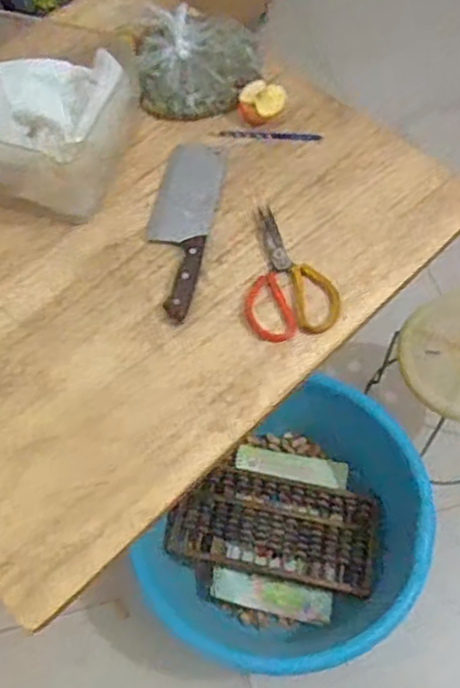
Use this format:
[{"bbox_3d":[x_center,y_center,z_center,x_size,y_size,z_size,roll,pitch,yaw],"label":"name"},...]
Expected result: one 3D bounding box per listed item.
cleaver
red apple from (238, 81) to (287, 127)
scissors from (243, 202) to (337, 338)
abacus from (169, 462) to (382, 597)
[{"bbox_3d":[-0.070,-0.163,0.900,0.085,0.020,0.288,8,63,8],"label":"cleaver"},{"bbox_3d":[0.047,-0.349,0.984,0.069,0.040,0.064,-3,62,3],"label":"red apple"},{"bbox_3d":[0.065,-0.096,0.861,0.114,0.012,0.194,-14,62,-3],"label":"scissors"},{"bbox_3d":[0.078,0.320,1.187,0.351,0.041,0.181,9,63,9],"label":"abacus"}]

